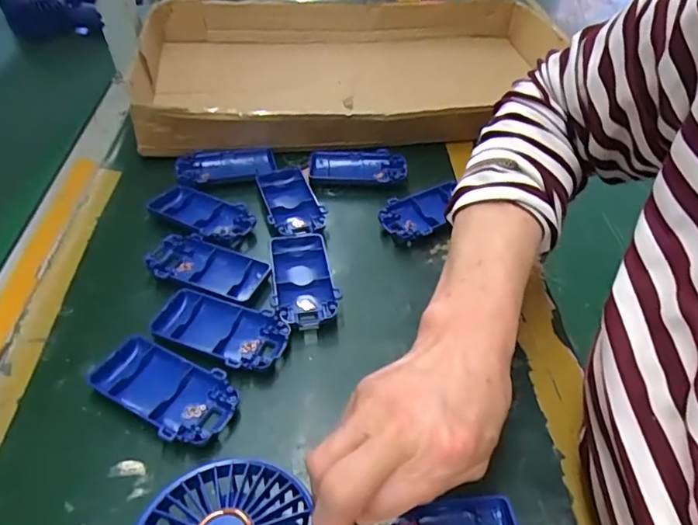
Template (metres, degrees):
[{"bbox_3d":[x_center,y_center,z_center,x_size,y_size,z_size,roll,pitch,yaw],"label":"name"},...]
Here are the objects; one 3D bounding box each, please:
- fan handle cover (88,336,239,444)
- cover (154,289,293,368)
[{"bbox_3d":[-0.117,0.082,0.332,0.095,0.018,0.048,25,48,21],"label":"fan handle cover"},{"bbox_3d":[-0.090,0.048,0.366,0.093,0.013,0.048,16,46,13],"label":"cover"}]

